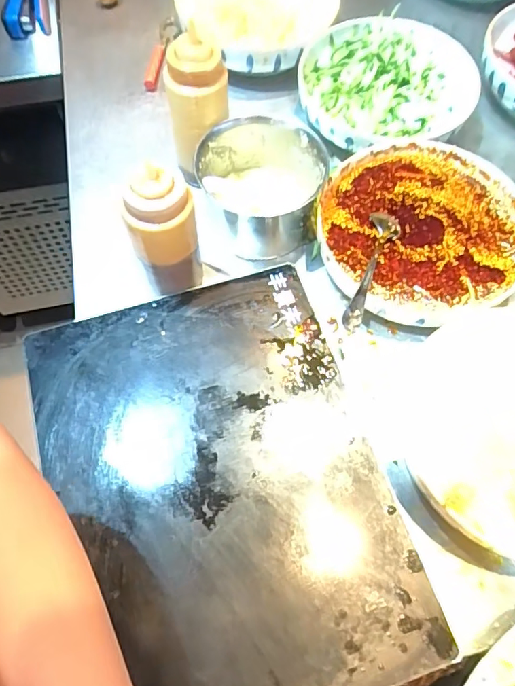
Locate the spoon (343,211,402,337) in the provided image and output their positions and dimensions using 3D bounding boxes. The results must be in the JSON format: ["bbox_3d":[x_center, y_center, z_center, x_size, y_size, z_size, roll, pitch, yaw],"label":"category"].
[{"bbox_3d":[0.115,-0.078,0.512,0.034,0.013,0.171,18,55,10],"label":"spoon"}]

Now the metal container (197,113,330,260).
[{"bbox_3d":[0.009,-0.177,0.575,0.135,0.095,0.125,1,64,-3],"label":"metal container"}]

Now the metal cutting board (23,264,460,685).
[{"bbox_3d":[-0.036,0.122,0.460,0.284,0.021,0.390,-18,67,-6],"label":"metal cutting board"}]

